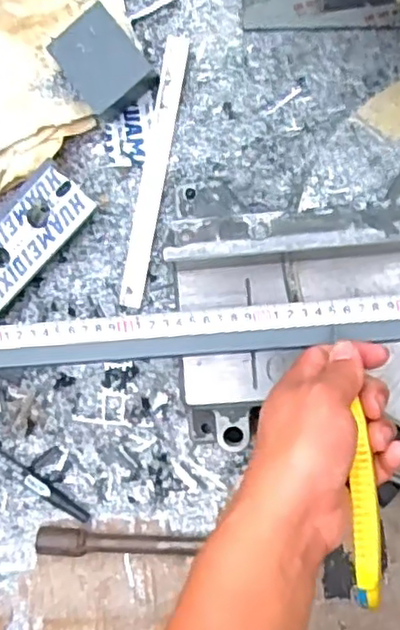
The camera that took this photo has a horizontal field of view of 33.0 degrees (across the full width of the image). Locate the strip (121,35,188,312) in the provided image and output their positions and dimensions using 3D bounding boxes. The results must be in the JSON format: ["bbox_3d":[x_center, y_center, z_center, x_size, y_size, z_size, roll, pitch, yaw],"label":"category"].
[{"bbox_3d":[-0.041,-0.126,0.605,0.021,0.004,0.240,11,93,12],"label":"strip"}]

